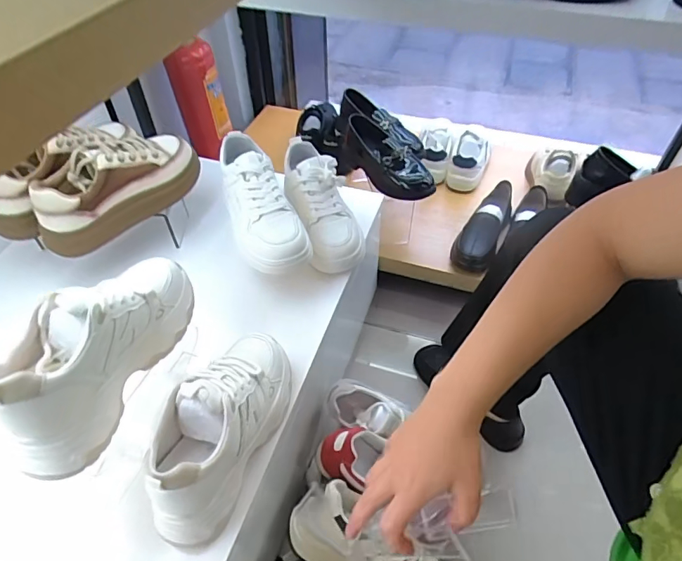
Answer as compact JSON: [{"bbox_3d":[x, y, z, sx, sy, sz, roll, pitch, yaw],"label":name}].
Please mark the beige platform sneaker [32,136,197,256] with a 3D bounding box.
[{"bbox_3d":[-0.323,-0.147,0.675,0.252,0.103,0.102,-35,57,-28],"label":"beige platform sneaker"}]

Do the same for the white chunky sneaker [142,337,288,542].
[{"bbox_3d":[-0.124,0.145,0.498,0.081,0.112,0.234,17,50,15],"label":"white chunky sneaker"}]

